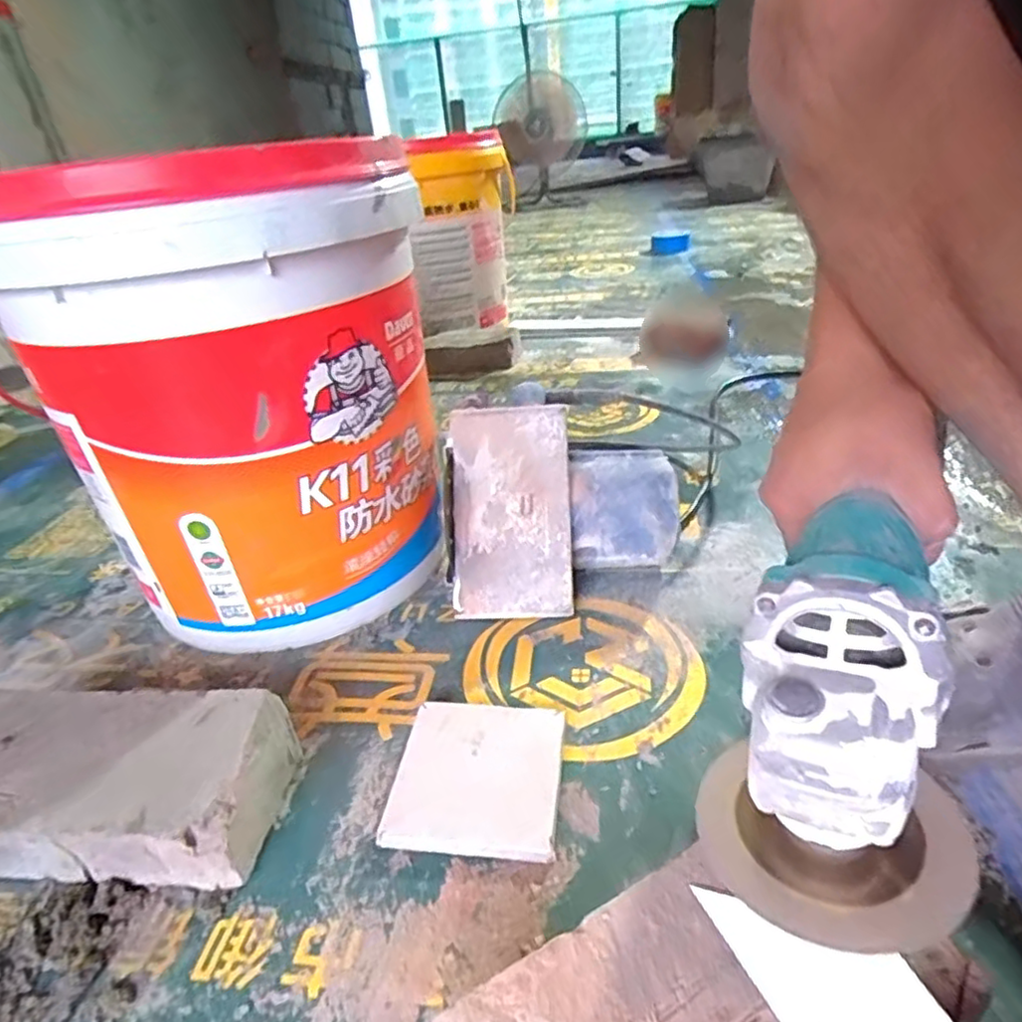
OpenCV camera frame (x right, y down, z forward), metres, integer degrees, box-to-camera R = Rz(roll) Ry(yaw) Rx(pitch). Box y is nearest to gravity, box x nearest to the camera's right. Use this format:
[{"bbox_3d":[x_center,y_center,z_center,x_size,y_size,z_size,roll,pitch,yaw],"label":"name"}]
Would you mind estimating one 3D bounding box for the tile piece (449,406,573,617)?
[{"bbox_3d":[-0.001,0.000,0.533,0.096,0.169,0.010,-2,-5,5],"label":"tile piece"}]

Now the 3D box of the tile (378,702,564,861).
[{"bbox_3d":[-0.019,0.159,0.397,0.095,0.012,0.099,-1,31,9],"label":"tile"}]

